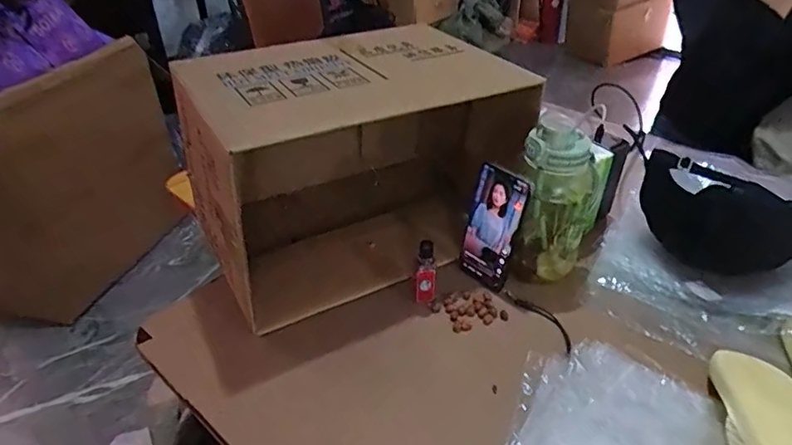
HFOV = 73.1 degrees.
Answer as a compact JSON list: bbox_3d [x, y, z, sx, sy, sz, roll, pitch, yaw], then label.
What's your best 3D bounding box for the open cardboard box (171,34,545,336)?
[{"bbox_3d":[-0.045,-0.096,0.720,0.422,0.258,0.280,-17,38,-22],"label":"open cardboard box"}]

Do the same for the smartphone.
[{"bbox_3d":[0.121,0.014,0.671,0.014,0.170,0.068,-23,45,-40],"label":"smartphone"}]

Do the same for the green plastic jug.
[{"bbox_3d":[0.195,-0.020,0.658,0.086,0.207,0.079,15,38,21],"label":"green plastic jug"}]

